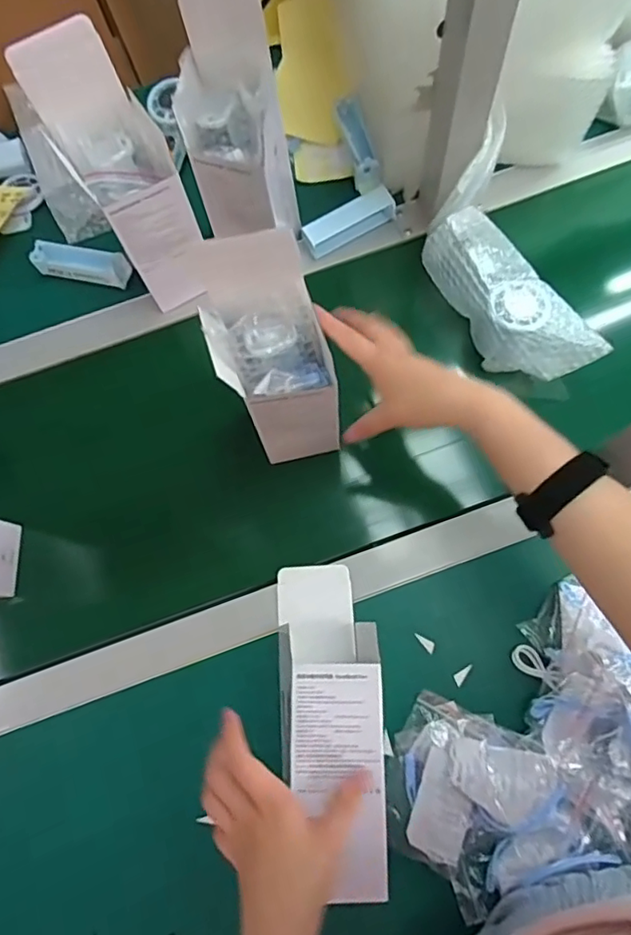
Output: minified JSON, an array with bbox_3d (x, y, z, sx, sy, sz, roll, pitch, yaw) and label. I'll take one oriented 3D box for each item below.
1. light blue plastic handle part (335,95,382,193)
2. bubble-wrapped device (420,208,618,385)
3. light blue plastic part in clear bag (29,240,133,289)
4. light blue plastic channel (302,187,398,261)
[{"bbox_3d":[0.048,-0.365,0.632,0.028,0.034,0.111,-13,76,-2],"label":"light blue plastic handle part"},{"bbox_3d":[0.187,-0.162,0.554,0.075,0.059,0.188,-35,78,-7],"label":"bubble-wrapped device"},{"bbox_3d":[-0.259,-0.225,0.628,0.107,0.025,0.033,12,77,4],"label":"light blue plastic part in clear bag"},{"bbox_3d":[0.037,-0.267,0.611,0.102,0.021,0.032,-29,78,-6],"label":"light blue plastic channel"}]

